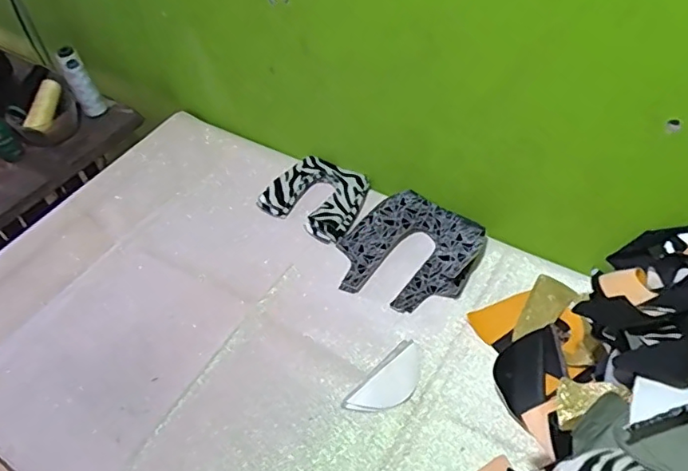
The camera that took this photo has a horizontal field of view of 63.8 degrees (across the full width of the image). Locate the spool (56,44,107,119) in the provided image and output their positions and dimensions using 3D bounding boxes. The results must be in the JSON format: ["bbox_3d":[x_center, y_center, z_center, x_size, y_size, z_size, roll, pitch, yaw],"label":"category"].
[{"bbox_3d":[-0.513,-0.297,1.082,0.049,0.132,0.044,-28,52,-17],"label":"spool"}]

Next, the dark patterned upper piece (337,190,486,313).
[{"bbox_3d":[0.093,0.023,0.795,0.183,0.031,0.184,-3,49,4],"label":"dark patterned upper piece"}]

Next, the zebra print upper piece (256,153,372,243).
[{"bbox_3d":[-0.040,-0.063,0.884,0.158,0.023,0.131,27,57,26],"label":"zebra print upper piece"}]

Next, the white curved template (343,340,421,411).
[{"bbox_3d":[0.059,0.182,0.679,0.116,0.004,0.049,-37,55,-23],"label":"white curved template"}]

